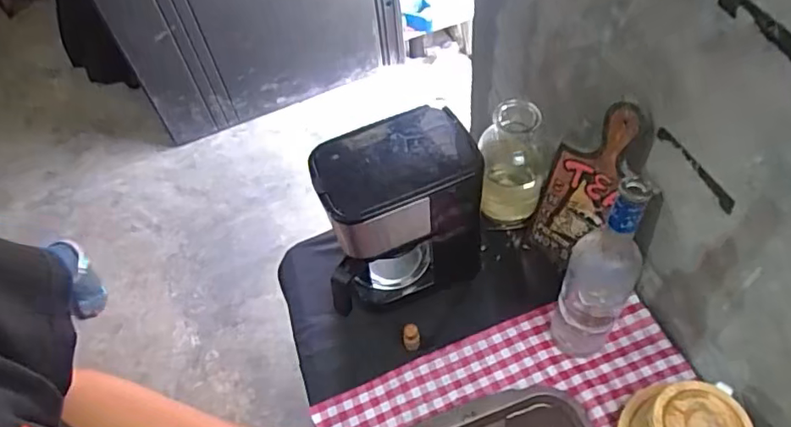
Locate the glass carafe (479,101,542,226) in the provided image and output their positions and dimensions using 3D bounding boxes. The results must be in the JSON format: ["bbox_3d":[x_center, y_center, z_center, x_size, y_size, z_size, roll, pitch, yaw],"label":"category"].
[{"bbox_3d":[0.180,-0.076,0.860,0.096,0.191,0.103,4,55,9],"label":"glass carafe"}]

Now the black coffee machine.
[{"bbox_3d":[0.014,0.004,0.781,0.246,0.265,0.149,-22,55,-10],"label":"black coffee machine"}]

